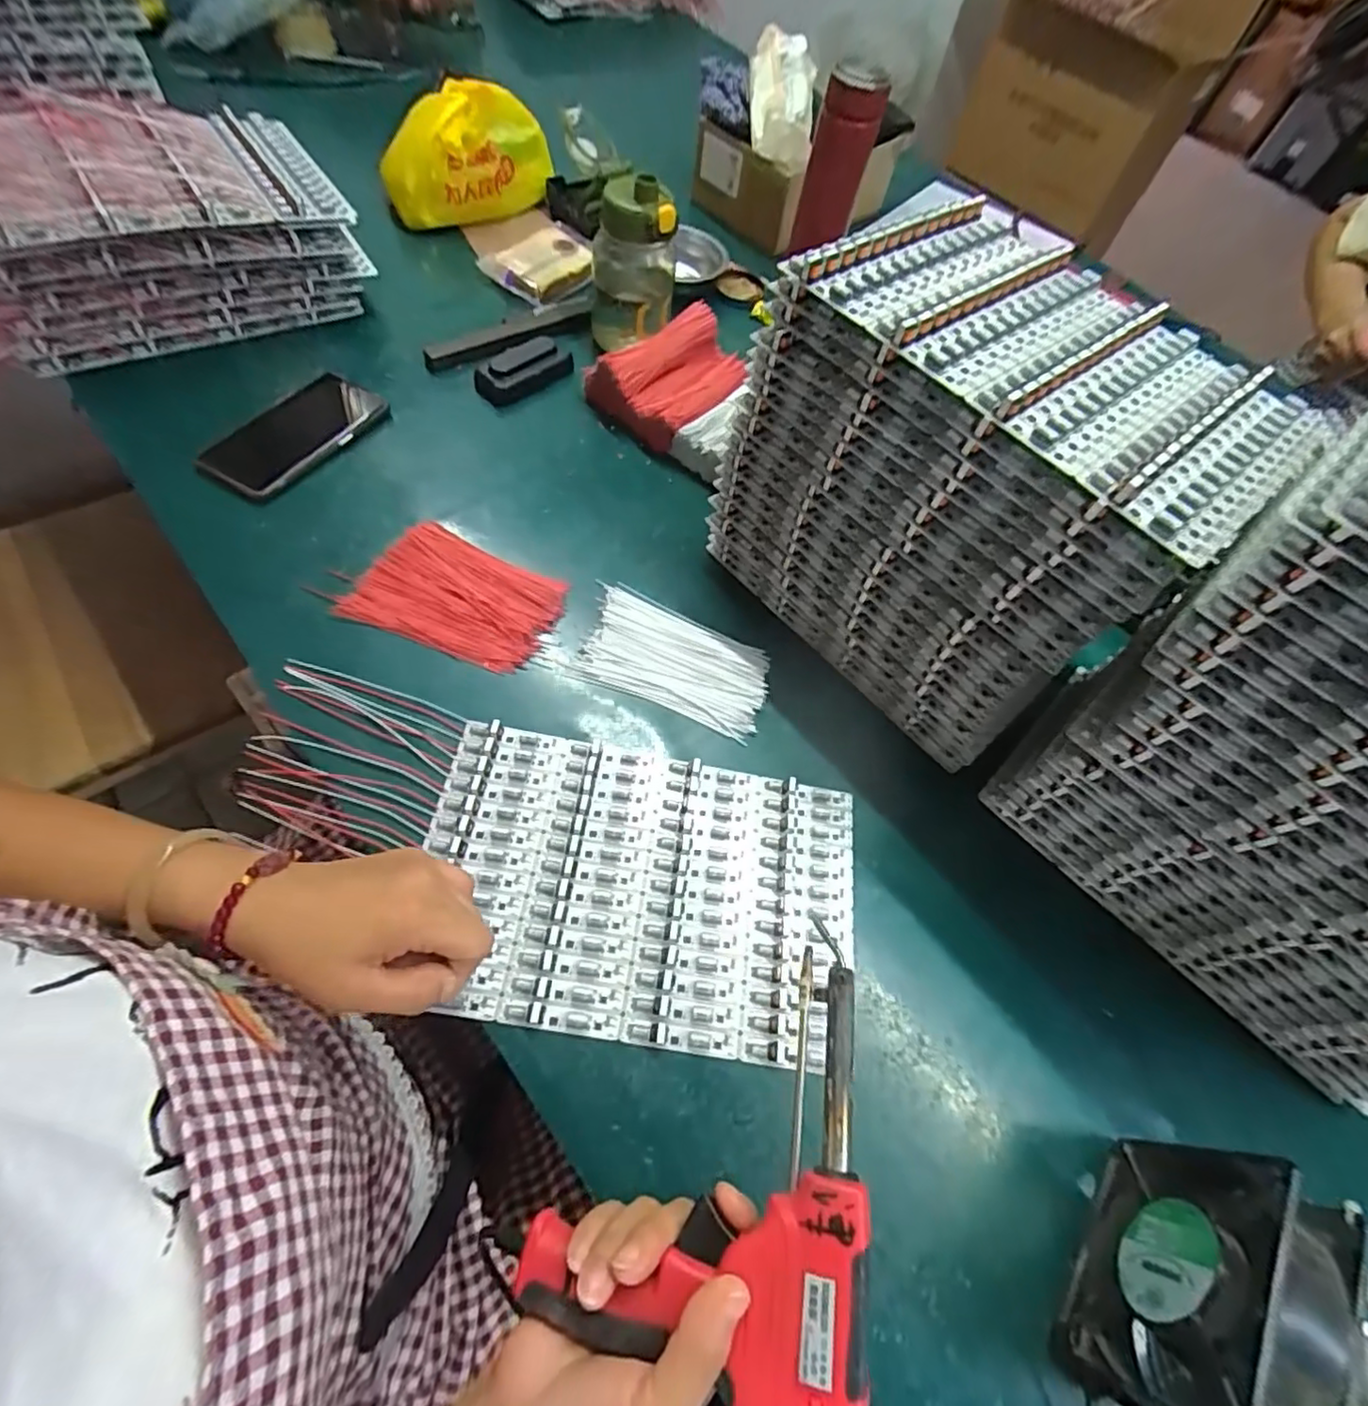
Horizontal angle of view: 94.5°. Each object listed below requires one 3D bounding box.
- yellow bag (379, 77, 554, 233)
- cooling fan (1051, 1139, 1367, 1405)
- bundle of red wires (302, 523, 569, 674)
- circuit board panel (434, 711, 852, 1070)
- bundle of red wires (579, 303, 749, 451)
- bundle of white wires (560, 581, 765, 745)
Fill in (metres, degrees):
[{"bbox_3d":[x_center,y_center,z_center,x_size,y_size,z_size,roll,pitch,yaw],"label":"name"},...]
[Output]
[{"bbox_3d":[-0.262,-0.664,0.775,0.205,0.110,0.128,-14,64,-19],"label":"yellow bag"},{"bbox_3d":[0.261,0.299,0.325,0.044,0.122,0.121,38,60,11],"label":"cooling fan"},{"bbox_3d":[-0.190,-0.088,0.531,0.161,0.026,0.111,20,64,7],"label":"bundle of red wires"},{"bbox_3d":[-0.026,0.123,0.433,0.291,0.011,0.192,11,60,-4],"label":"circuit board panel"},{"bbox_3d":[-0.014,-0.349,0.678,0.126,0.074,0.144,38,60,11],"label":"bundle of red wires"},{"bbox_3d":[-0.008,-0.035,0.534,0.160,0.018,0.099,25,61,5],"label":"bundle of white wires"}]

